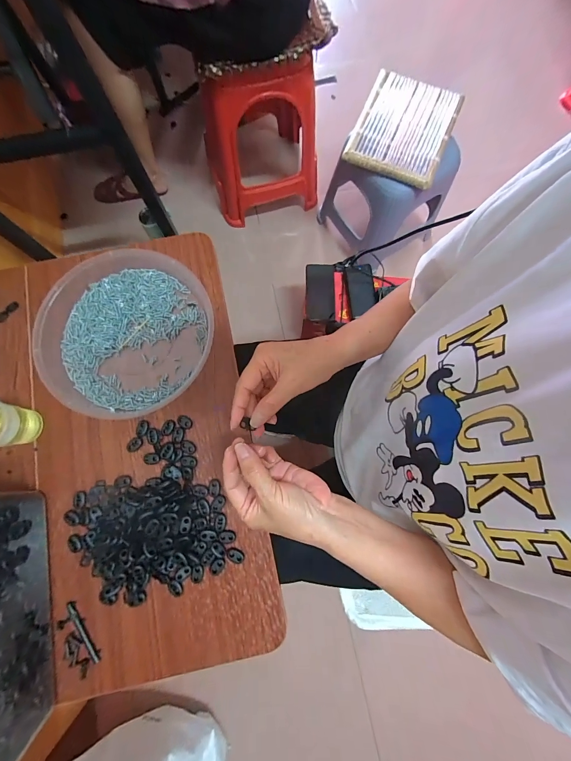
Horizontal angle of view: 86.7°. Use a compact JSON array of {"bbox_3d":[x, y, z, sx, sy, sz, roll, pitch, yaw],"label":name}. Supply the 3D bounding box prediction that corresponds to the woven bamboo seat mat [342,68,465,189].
[{"bbox_3d":[0.301,-0.646,0.772,0.225,0.026,0.286,23,79,4],"label":"woven bamboo seat mat"}]

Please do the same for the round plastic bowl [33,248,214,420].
[{"bbox_3d":[-0.219,-0.066,0.421,0.221,0.034,0.225,0,78,0],"label":"round plastic bowl"}]

